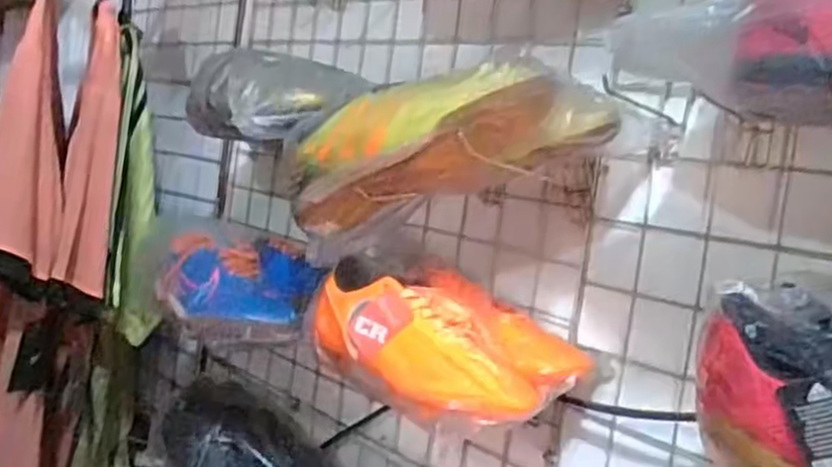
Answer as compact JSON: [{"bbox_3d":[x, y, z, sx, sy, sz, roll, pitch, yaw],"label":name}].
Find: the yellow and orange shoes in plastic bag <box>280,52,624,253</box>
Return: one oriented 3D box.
[{"bbox_3d":[0.003,-0.083,0.639,0.296,0.099,0.148,-26,-29,37],"label":"yellow and orange shoes in plastic bag"}]

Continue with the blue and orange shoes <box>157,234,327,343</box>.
[{"bbox_3d":[-0.186,0.056,0.814,0.160,0.077,0.205,6,5,-17],"label":"blue and orange shoes"}]

